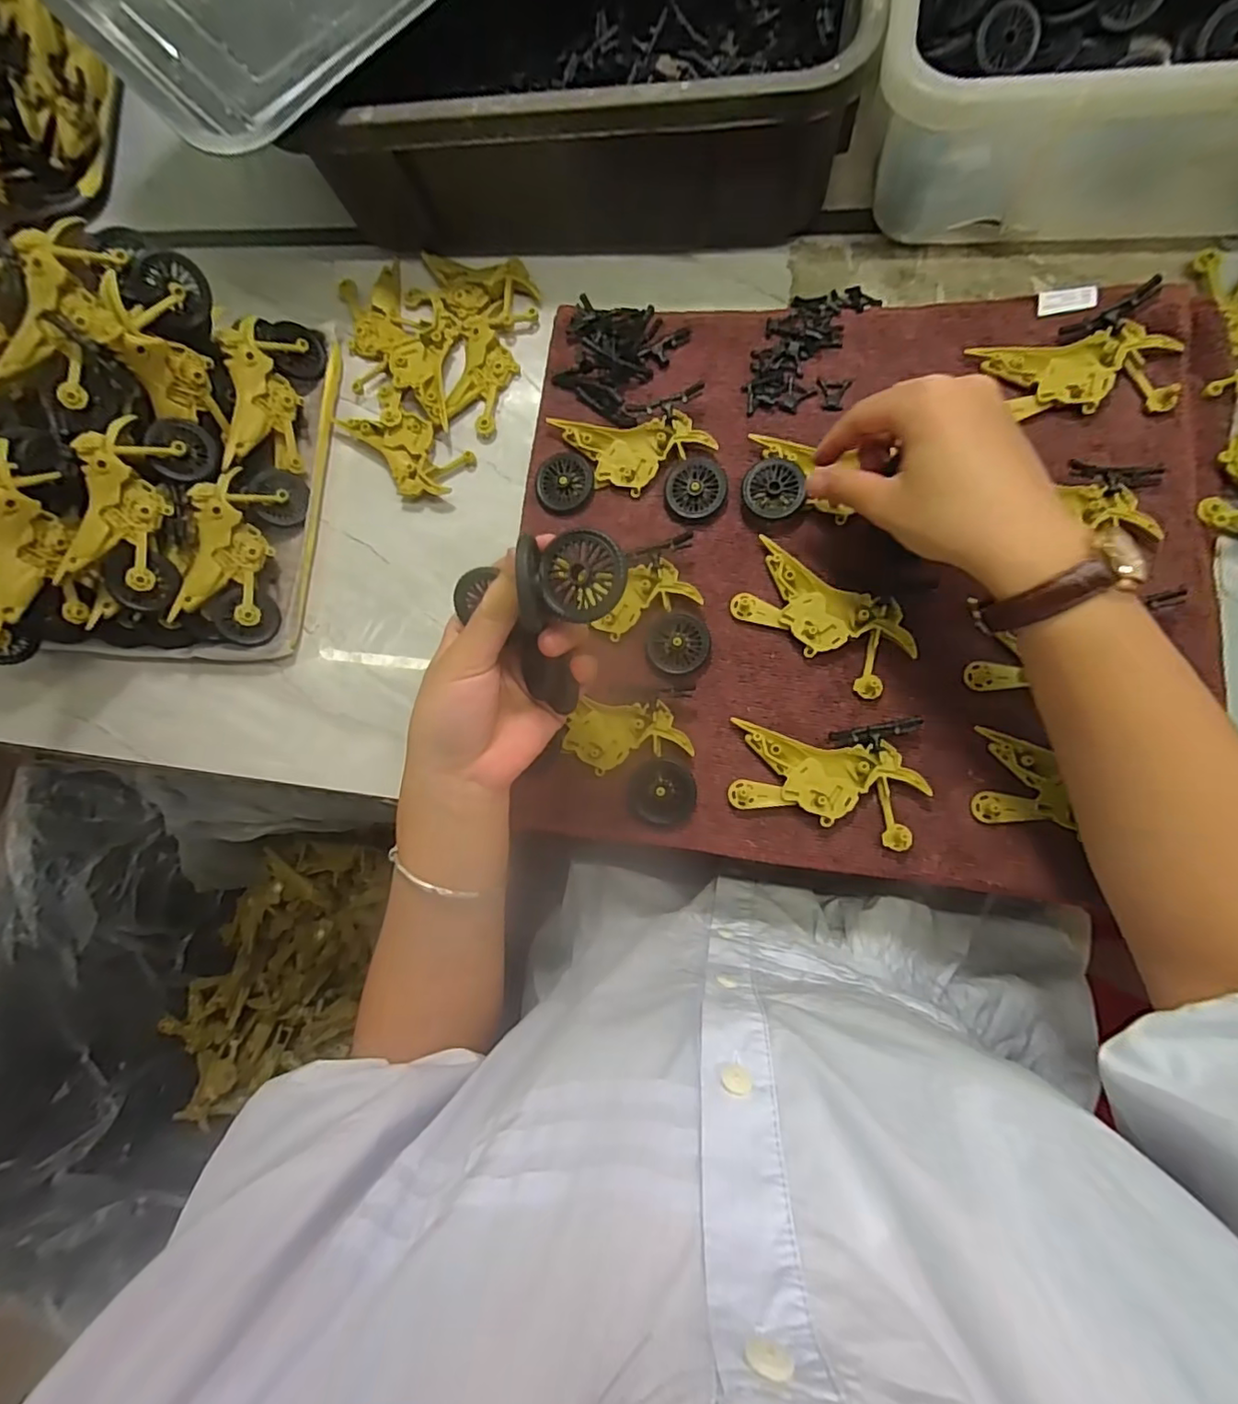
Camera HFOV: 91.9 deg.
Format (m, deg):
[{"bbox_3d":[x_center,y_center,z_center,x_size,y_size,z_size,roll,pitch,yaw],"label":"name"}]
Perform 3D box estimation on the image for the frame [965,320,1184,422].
[{"bbox_3d":[0.261,-0.190,0.346,0.103,0.010,0.047,3,82,9],"label":"frame"}]

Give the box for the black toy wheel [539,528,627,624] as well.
[{"bbox_3d":[-0.015,-0.051,0.242,0.035,0.005,0.036,0,87,9],"label":"black toy wheel"}]

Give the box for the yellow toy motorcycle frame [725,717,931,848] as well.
[{"bbox_3d":[0.113,0.044,0.330,0.098,0.008,0.049,13,84,11],"label":"yellow toy motorcycle frame"}]

